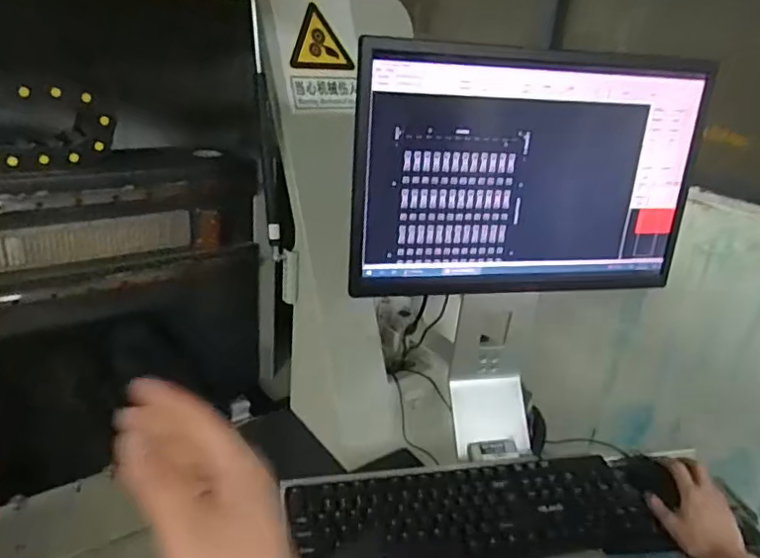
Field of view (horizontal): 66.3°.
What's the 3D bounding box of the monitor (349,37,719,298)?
[{"bbox_3d":[0.188,-0.119,0.688,0.438,0.274,0.039,-2,26,-13],"label":"monitor"}]

